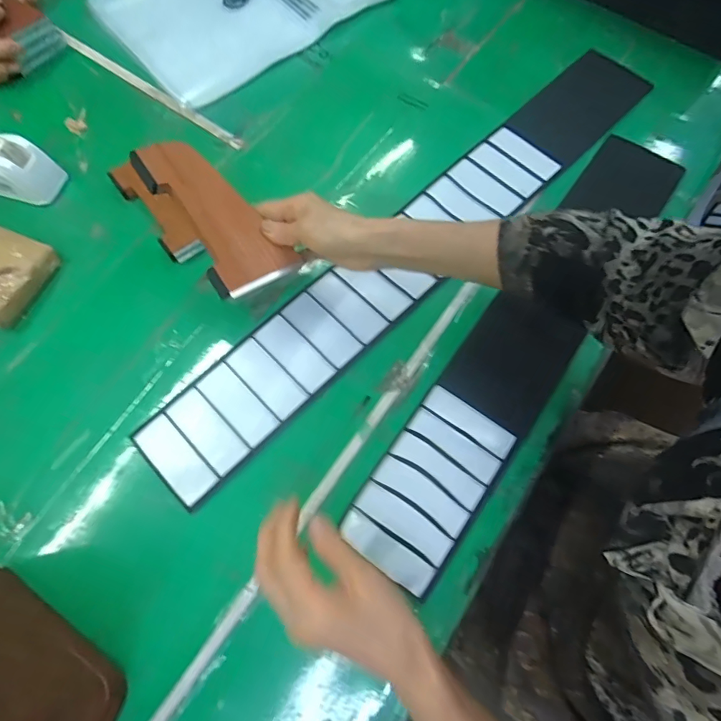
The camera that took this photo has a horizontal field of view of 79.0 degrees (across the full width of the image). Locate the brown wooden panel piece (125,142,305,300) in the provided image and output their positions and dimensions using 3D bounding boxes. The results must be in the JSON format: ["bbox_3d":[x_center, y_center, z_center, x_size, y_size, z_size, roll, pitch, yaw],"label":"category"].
[{"bbox_3d":[-0.129,-0.134,0.396,0.080,0.010,0.156,-34,89,-23],"label":"brown wooden panel piece"}]

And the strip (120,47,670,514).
[{"bbox_3d":[0.078,-0.141,0.490,0.728,0.012,0.096,-43,75,-15],"label":"strip"}]

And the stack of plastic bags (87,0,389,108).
[{"bbox_3d":[-0.173,-0.531,0.630,0.353,0.018,0.290,-36,73,-13],"label":"stack of plastic bags"}]

